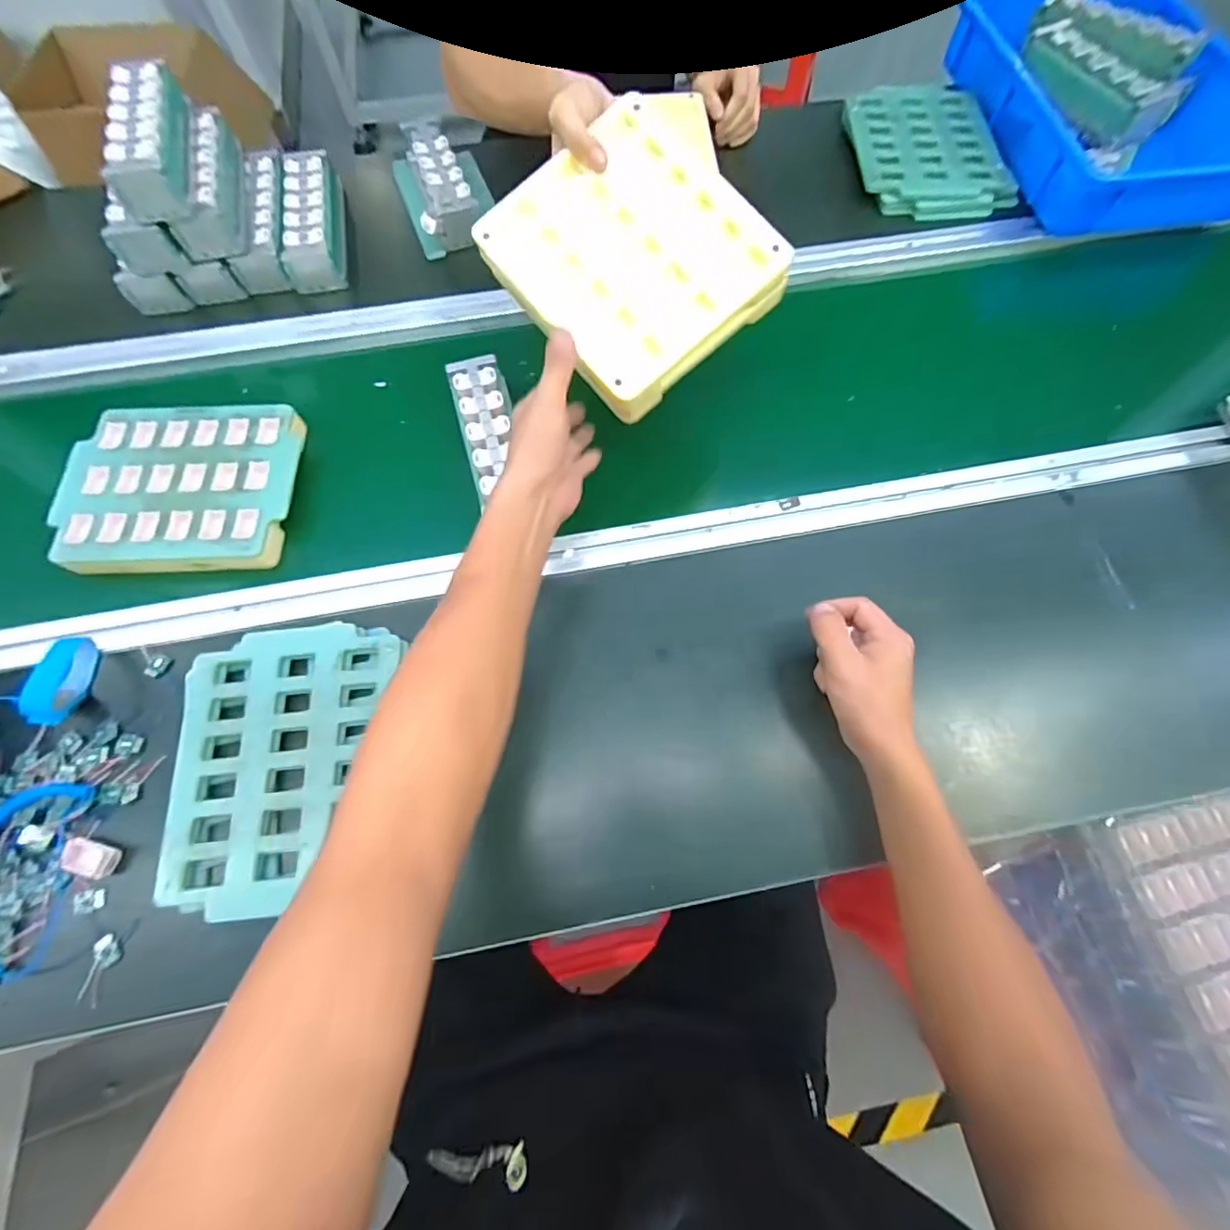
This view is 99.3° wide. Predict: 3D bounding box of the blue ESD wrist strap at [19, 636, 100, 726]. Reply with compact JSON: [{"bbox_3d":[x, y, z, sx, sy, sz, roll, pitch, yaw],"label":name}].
[{"bbox_3d":[-0.466,0.053,0.441,0.016,0.046,0.076,-3,72,-2],"label":"blue ESD wrist strap"}]

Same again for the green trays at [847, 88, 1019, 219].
[{"bbox_3d":[0.411,-0.640,0.709,0.192,0.028,0.246,-7,72,-3],"label":"green trays"}]

